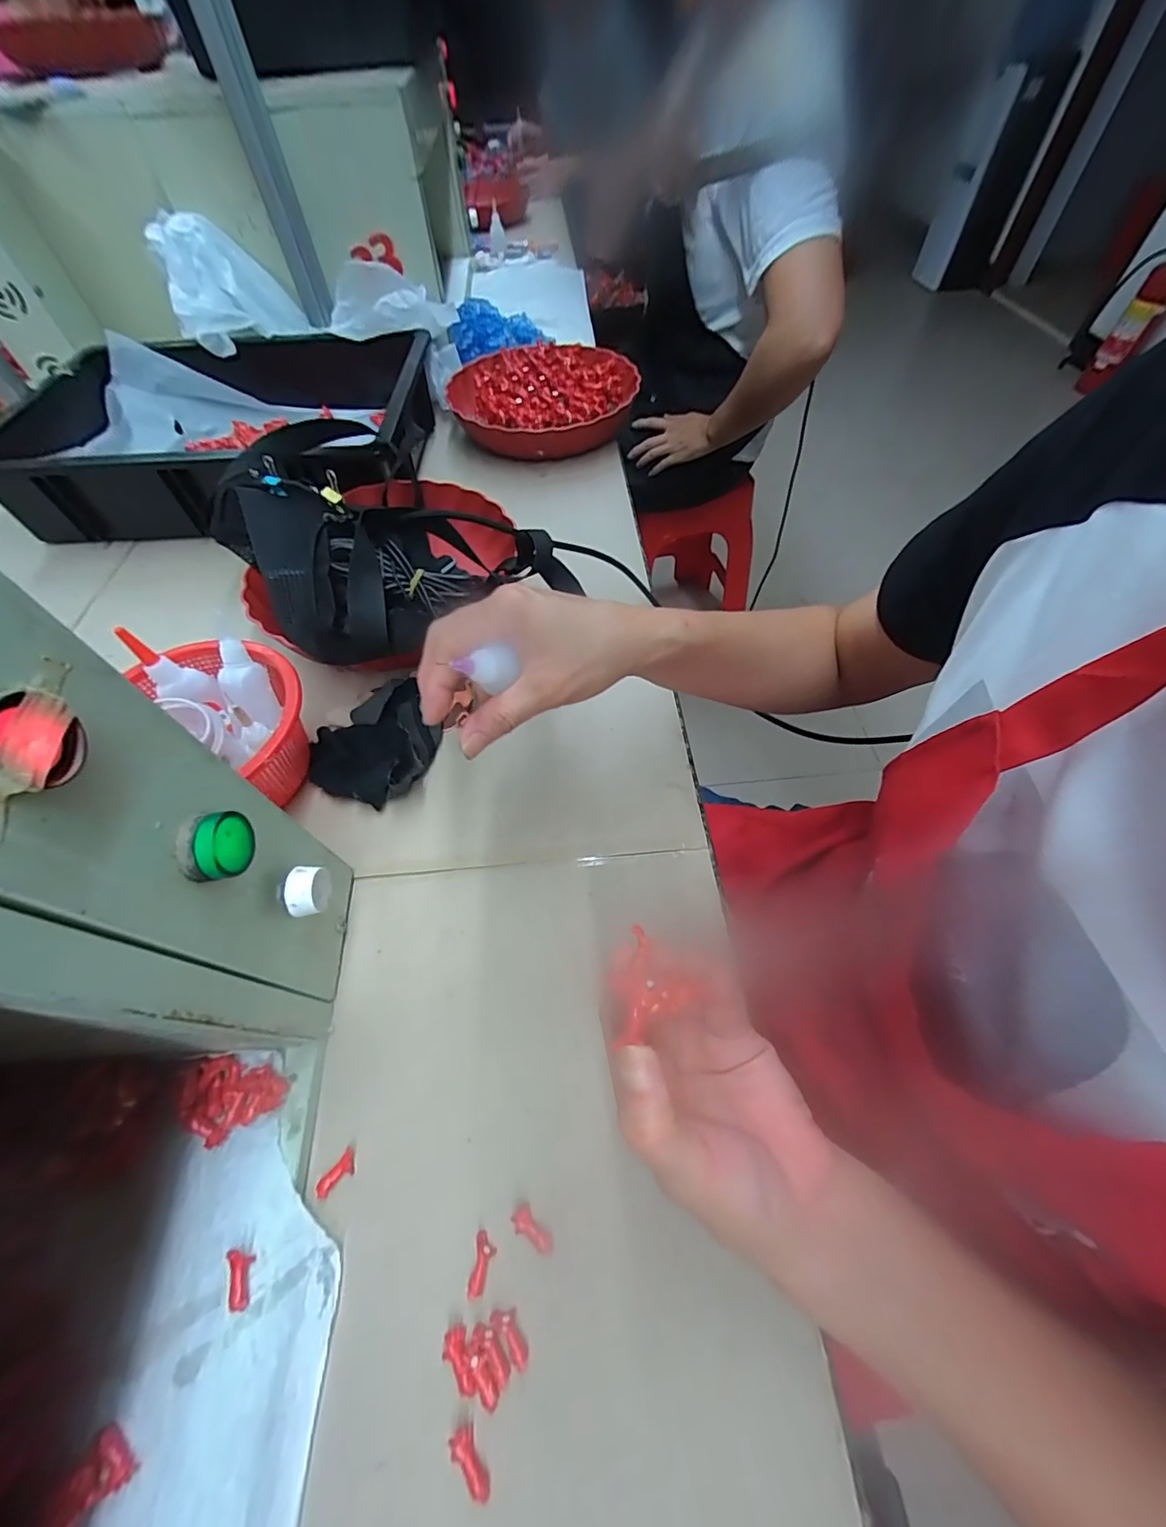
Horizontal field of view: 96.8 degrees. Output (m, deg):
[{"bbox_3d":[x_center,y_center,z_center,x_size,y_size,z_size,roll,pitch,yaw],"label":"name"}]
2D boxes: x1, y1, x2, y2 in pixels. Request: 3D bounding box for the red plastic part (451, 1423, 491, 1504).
[{"bbox_3d":[-0.046,0.288,0.212,0.010,0.005,0.022,-30,61,-17],"label":"red plastic part"}]

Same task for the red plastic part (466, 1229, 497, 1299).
[{"bbox_3d":[-0.048,0.238,0.246,0.010,0.006,0.023,6,57,6],"label":"red plastic part"}]

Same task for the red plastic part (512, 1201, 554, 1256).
[{"bbox_3d":[-0.025,0.229,0.254,0.023,0.005,0.010,37,65,23],"label":"red plastic part"}]

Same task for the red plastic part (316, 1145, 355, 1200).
[{"bbox_3d":[-0.127,0.212,0.267,0.011,0.004,0.022,32,63,21],"label":"red plastic part"}]

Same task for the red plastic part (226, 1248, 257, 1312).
[{"bbox_3d":[-0.156,0.235,0.237,0.010,0.005,0.023,-19,58,-11],"label":"red plastic part"}]

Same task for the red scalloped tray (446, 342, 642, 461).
[{"bbox_3d":[-0.050,-0.473,0.683,0.242,0.061,0.211,-1,57,1],"label":"red scalloped tray"}]

